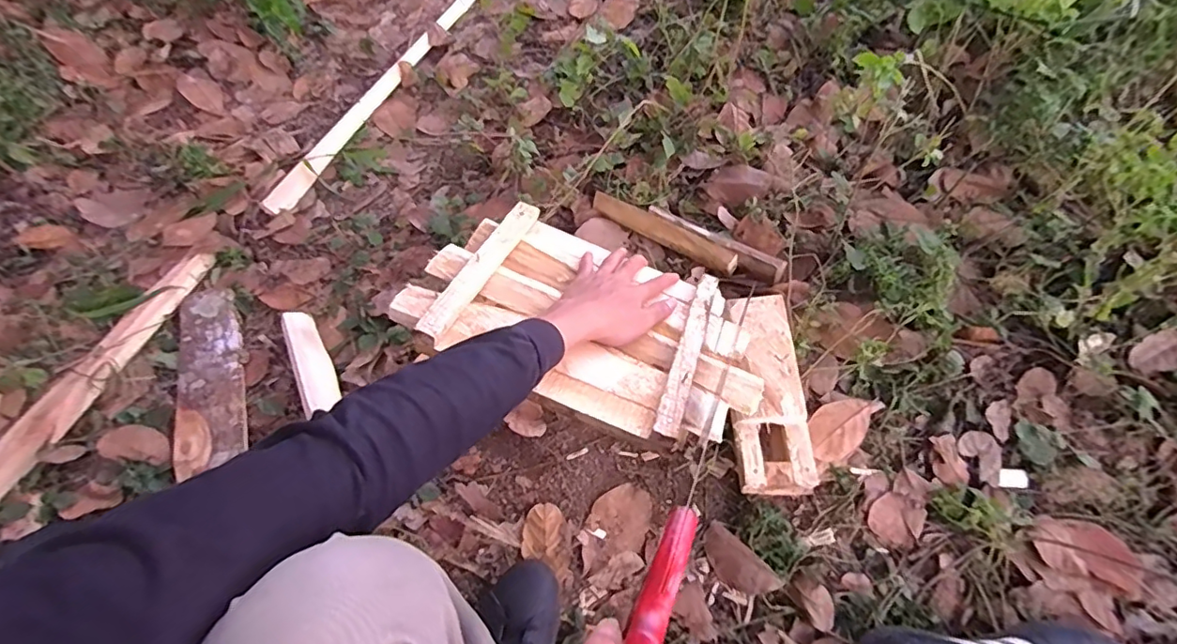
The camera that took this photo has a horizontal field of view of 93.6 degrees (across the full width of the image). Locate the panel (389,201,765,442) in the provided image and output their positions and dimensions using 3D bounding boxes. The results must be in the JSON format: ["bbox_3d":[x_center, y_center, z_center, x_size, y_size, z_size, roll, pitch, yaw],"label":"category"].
[{"bbox_3d":[0.006,-0.008,0.597,0.366,0.035,0.248,23,44,6],"label":"panel"}]

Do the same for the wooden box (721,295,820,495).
[{"bbox_3d":[0.242,0.094,0.762,0.096,0.056,0.270,-2,64,3],"label":"wooden box"}]

